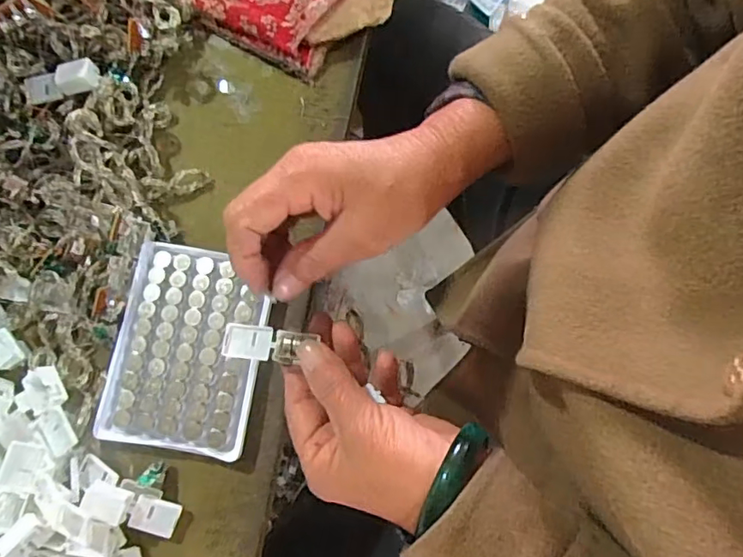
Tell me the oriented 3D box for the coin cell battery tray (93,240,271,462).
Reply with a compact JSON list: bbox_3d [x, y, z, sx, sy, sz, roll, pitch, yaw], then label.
[{"bbox_3d":[-0.118,0.044,0.348,0.093,0.009,0.126,9,78,3],"label":"coin cell battery tray"}]

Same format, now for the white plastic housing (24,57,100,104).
[{"bbox_3d":[-0.211,-0.134,0.368,0.050,0.013,0.021,-11,77,13],"label":"white plastic housing"}]

